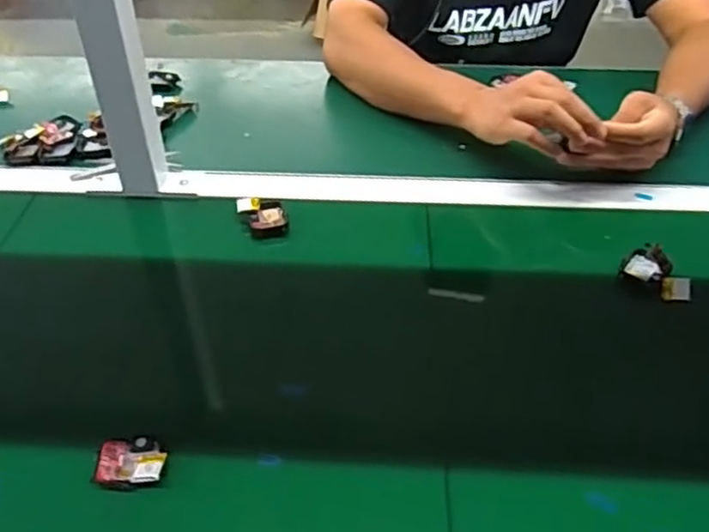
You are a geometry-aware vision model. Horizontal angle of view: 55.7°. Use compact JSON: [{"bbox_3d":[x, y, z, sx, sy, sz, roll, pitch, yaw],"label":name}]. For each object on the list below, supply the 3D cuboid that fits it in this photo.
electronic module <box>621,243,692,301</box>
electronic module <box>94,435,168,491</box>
[{"bbox_3d":[0.268,0.003,0.585,0.025,0.035,0.063,-23,45,-27],"label":"electronic module"},{"bbox_3d":[-0.149,0.131,0.451,0.047,0.016,0.039,2,39,1],"label":"electronic module"}]

